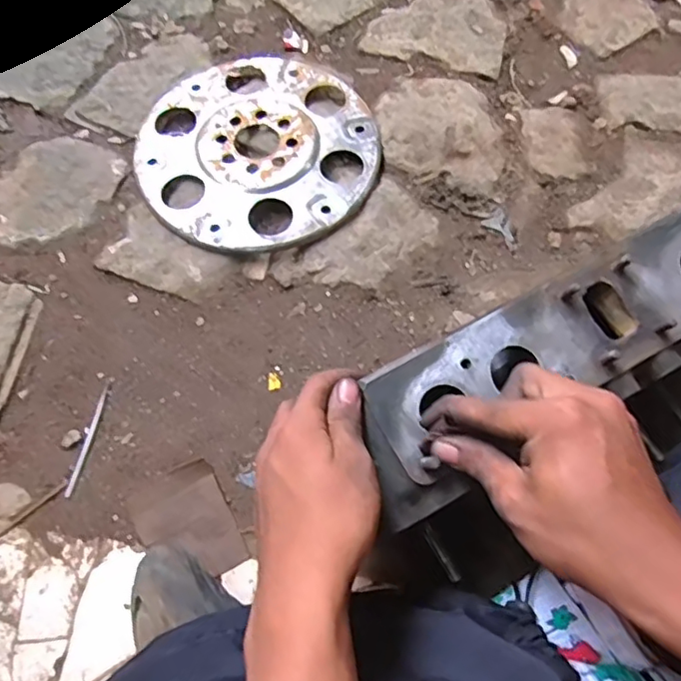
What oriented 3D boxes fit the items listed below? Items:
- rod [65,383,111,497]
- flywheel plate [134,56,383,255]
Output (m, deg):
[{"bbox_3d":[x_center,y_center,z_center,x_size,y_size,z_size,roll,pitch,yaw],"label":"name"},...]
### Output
[{"bbox_3d":[-0.232,0.090,0.549,0.006,0.005,0.106,9,66,3],"label":"rod"},{"bbox_3d":[-0.091,-0.213,0.659,0.259,0.018,0.256,0,66,-1],"label":"flywheel plate"}]

